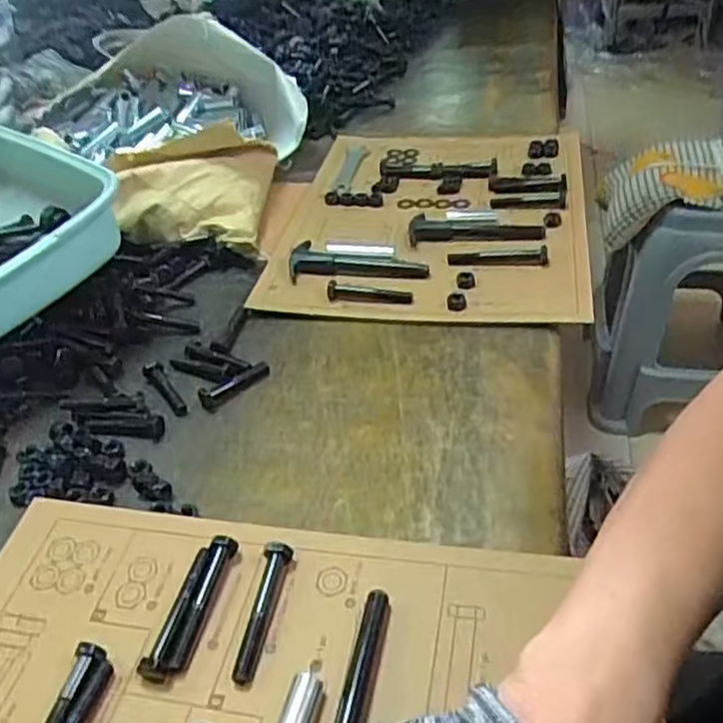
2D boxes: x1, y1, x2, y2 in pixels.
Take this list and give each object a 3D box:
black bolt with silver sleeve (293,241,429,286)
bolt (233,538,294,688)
[{"bbox_3d":[-0.003,-0.092,0.650,0.126,0.017,0.046,1,38,11],"label":"black bolt with silver sleeve"},{"bbox_3d":[-0.054,0.131,0.376,0.015,0.017,0.075,4,39,15],"label":"bolt"}]

